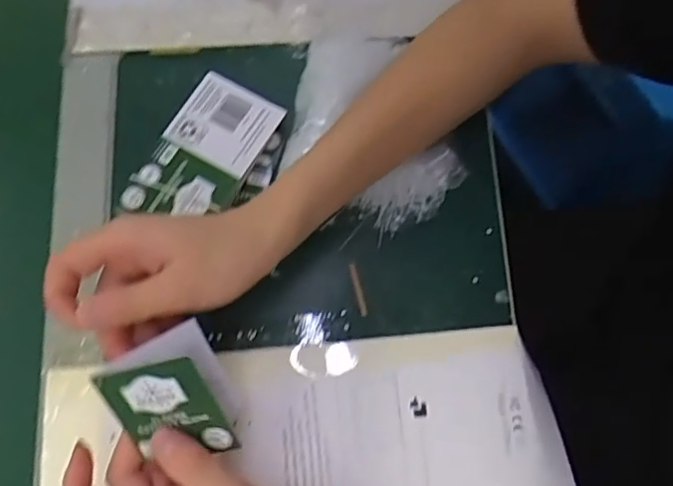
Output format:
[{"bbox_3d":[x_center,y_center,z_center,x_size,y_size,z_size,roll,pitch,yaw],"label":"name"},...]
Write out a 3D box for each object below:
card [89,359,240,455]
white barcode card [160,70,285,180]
[{"bbox_3d":[-0.095,0.093,0.316,0.060,0.006,0.066,-18,114,13],"label":"card"},{"bbox_3d":[-0.086,-0.091,0.434,0.069,0.009,0.065,30,77,7],"label":"white barcode card"}]

